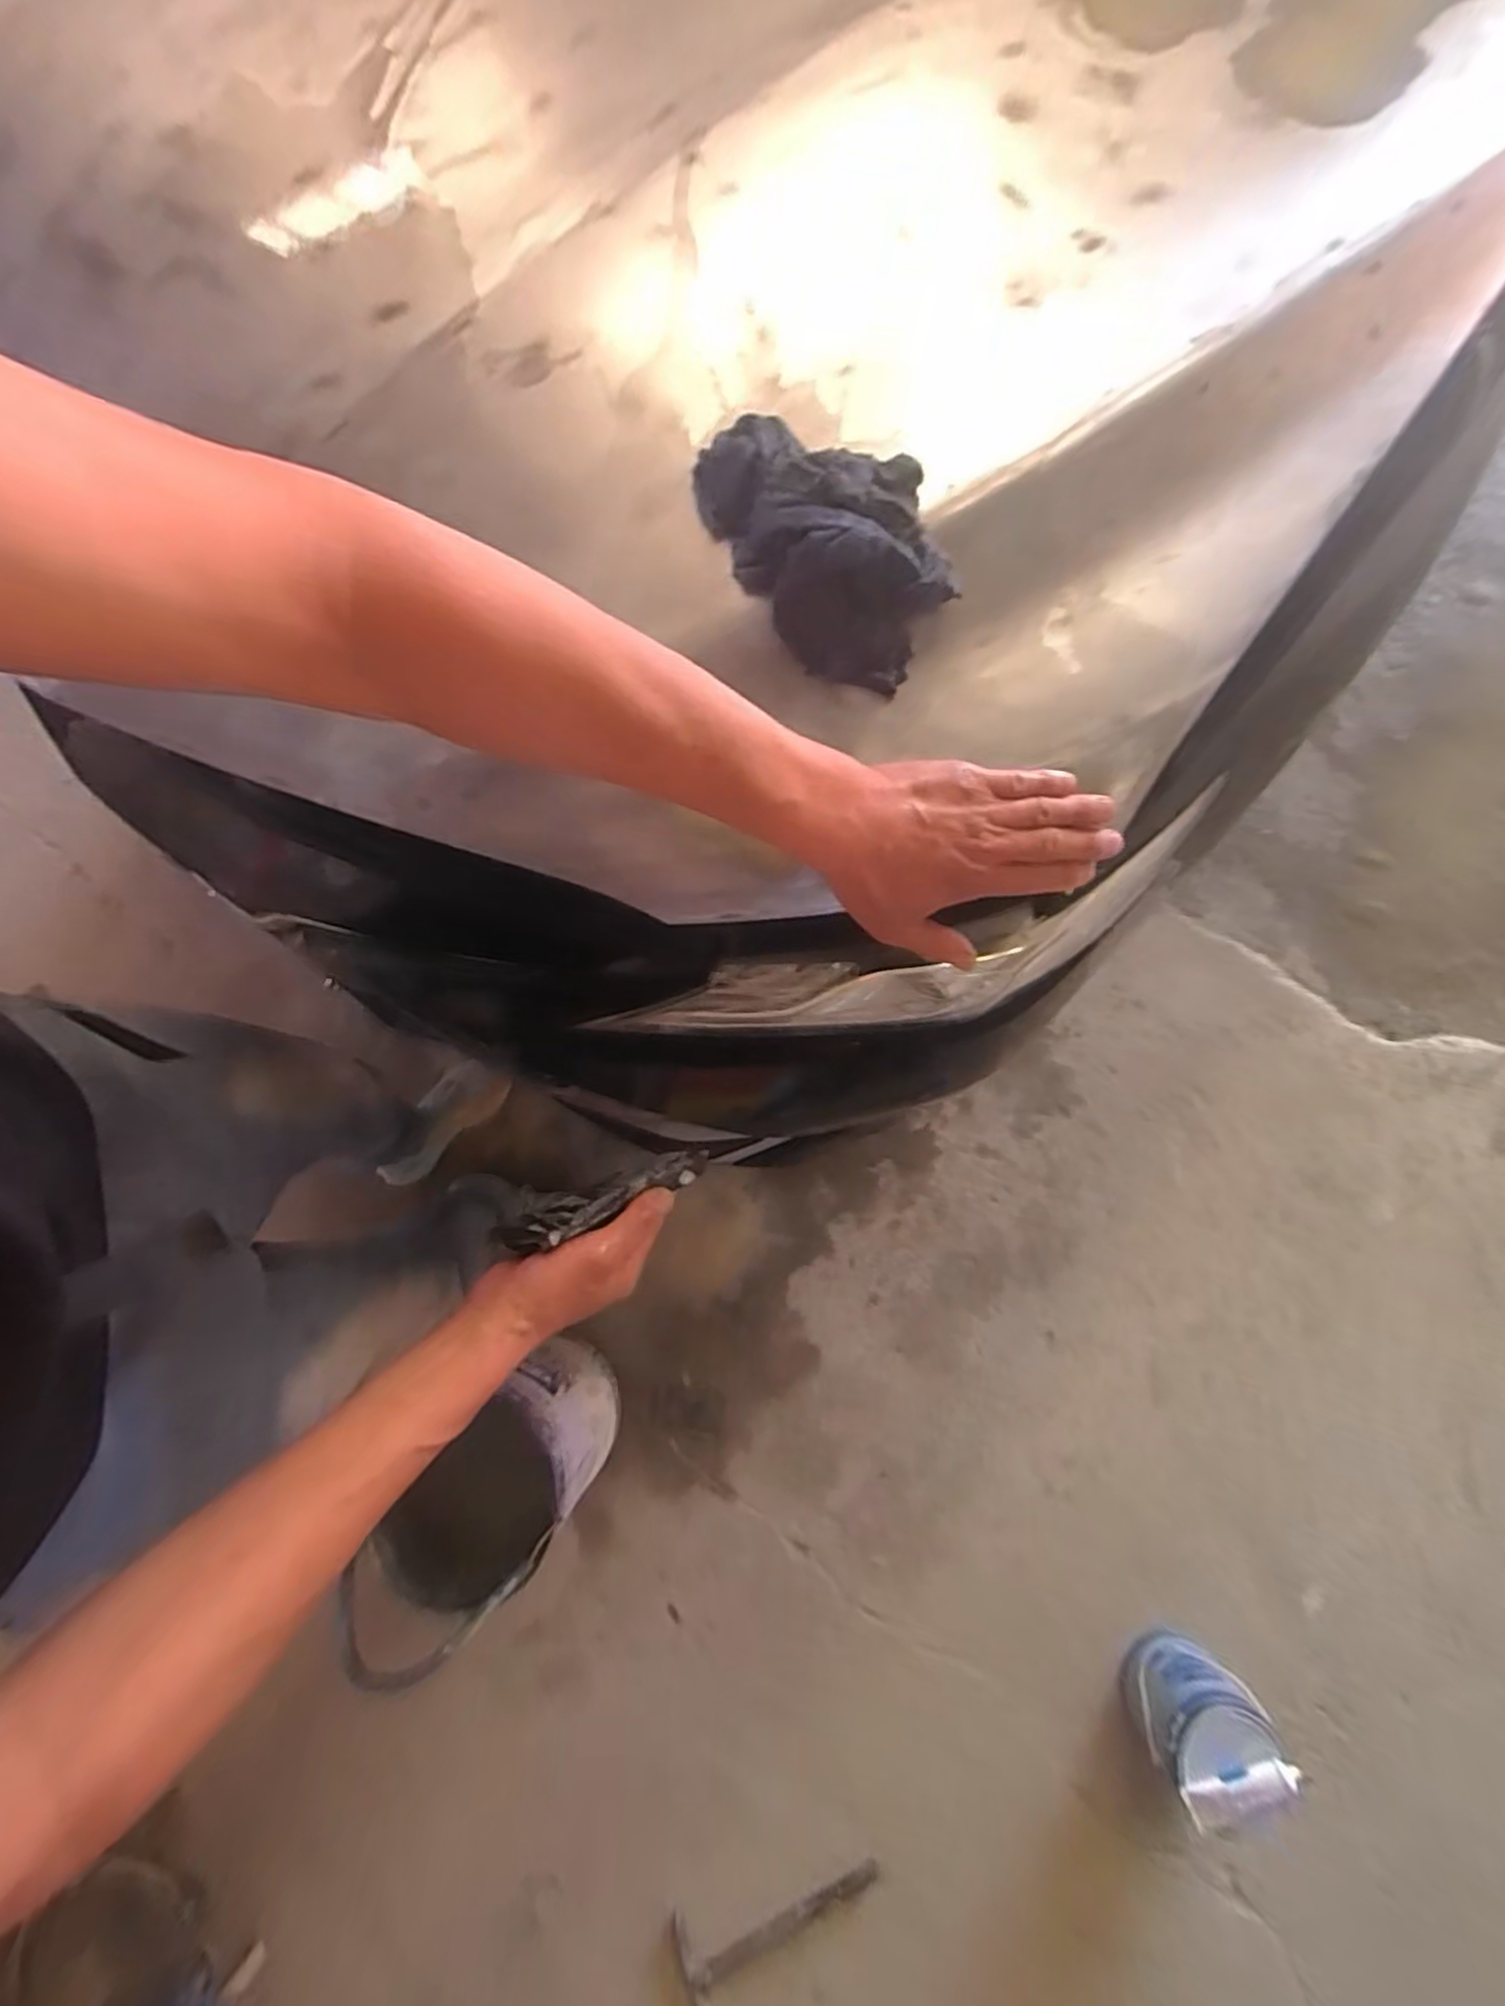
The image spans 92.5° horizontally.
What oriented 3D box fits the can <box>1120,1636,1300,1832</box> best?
[{"bbox_3d":[0.627,1.011,1.024,0.160,0.169,0.155,-1,78,3],"label":"can"}]

